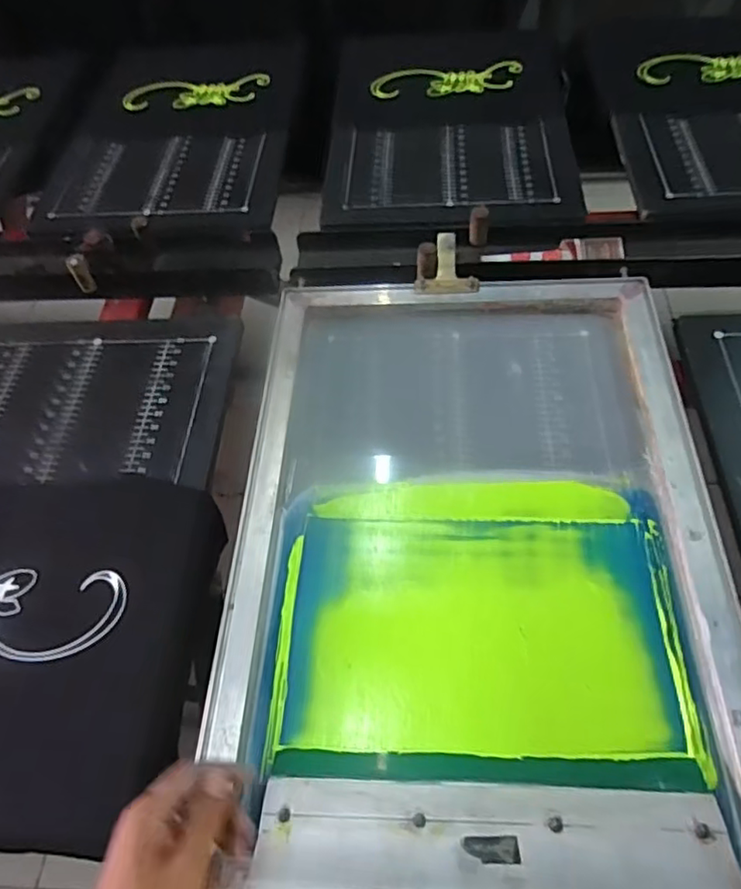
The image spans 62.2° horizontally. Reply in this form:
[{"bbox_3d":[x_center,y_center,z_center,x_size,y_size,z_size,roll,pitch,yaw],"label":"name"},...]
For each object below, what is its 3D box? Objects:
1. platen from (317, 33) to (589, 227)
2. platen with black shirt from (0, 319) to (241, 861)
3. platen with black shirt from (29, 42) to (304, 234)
[{"bbox_3d":[0.136,-0.564,1.058,0.396,0.020,0.575,0,58,5],"label":"platen"},{"bbox_3d":[-0.395,0.104,0.699,0.439,0.063,0.627,-3,57,3],"label":"platen with black shirt"},{"bbox_3d":[-0.341,-0.566,1.075,0.398,0.048,0.644,1,58,5],"label":"platen with black shirt"}]

